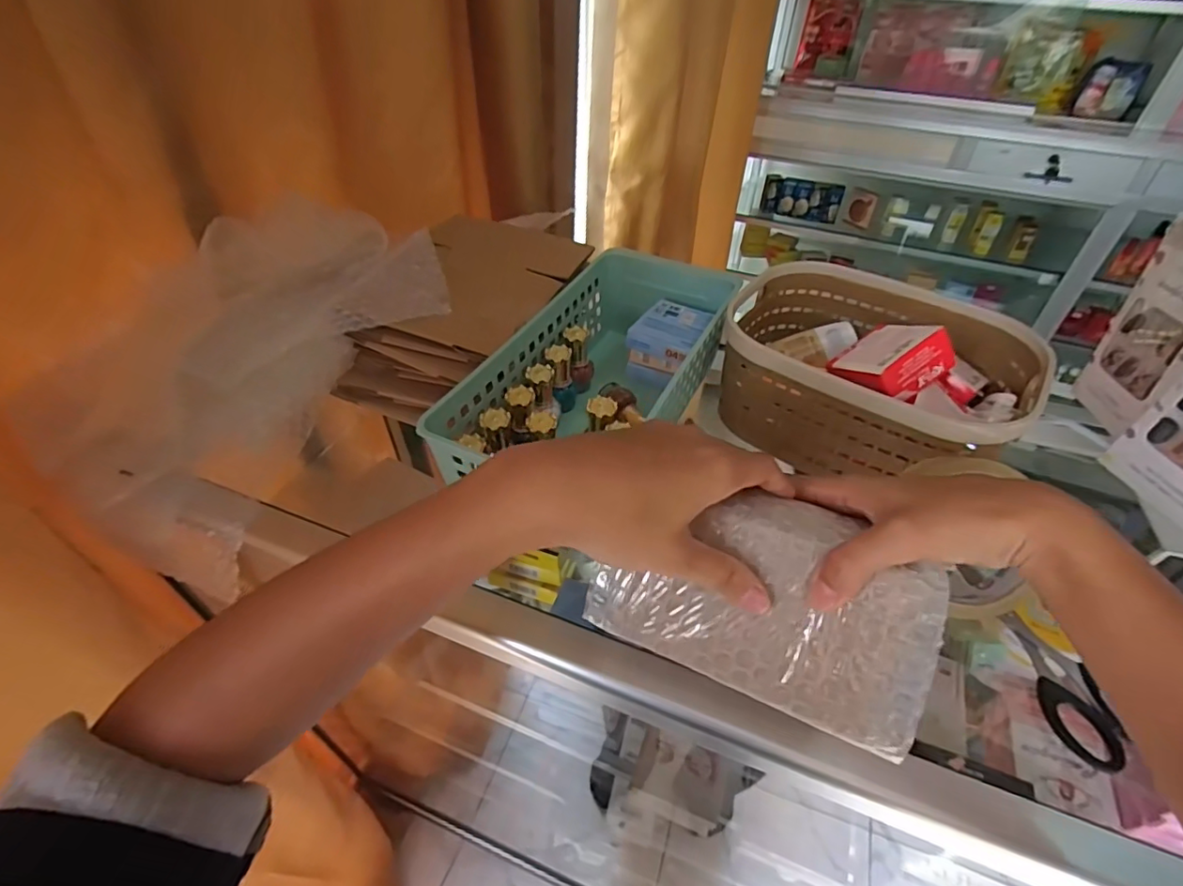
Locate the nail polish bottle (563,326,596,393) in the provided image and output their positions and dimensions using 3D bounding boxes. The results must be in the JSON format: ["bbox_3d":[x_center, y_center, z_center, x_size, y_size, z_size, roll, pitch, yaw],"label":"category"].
[{"bbox_3d":[-0.010,-0.075,0.497,0.025,0.057,0.028,-2,44,-3],"label":"nail polish bottle"}]

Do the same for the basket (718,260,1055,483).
[{"bbox_3d":[0.219,-0.060,0.441,0.194,0.098,0.167,21,47,19],"label":"basket"}]

